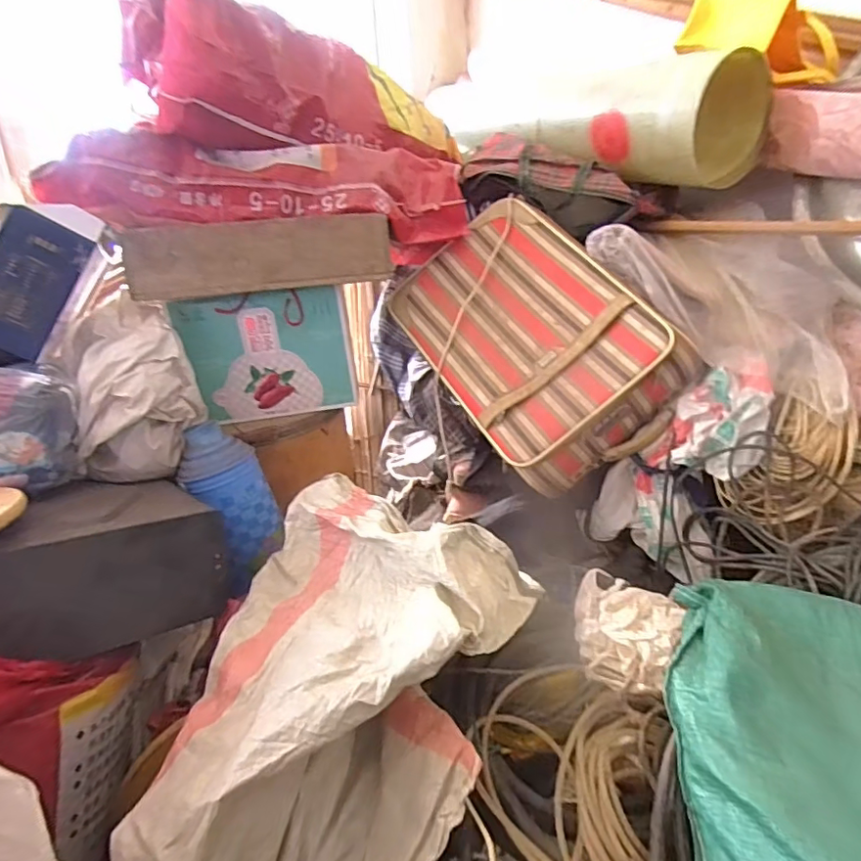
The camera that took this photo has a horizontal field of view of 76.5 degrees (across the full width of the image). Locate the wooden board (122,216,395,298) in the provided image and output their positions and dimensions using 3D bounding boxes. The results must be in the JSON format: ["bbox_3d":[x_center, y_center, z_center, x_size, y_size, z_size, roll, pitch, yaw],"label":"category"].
[{"bbox_3d":[-0.321,-0.335,1.062,0.492,0.121,0.021,-9,27,-14],"label":"wooden board"}]

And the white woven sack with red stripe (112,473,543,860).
[{"bbox_3d":[-0.123,0.399,0.732,0.397,0.432,0.537,3,18,21],"label":"white woven sack with red stripe"}]

